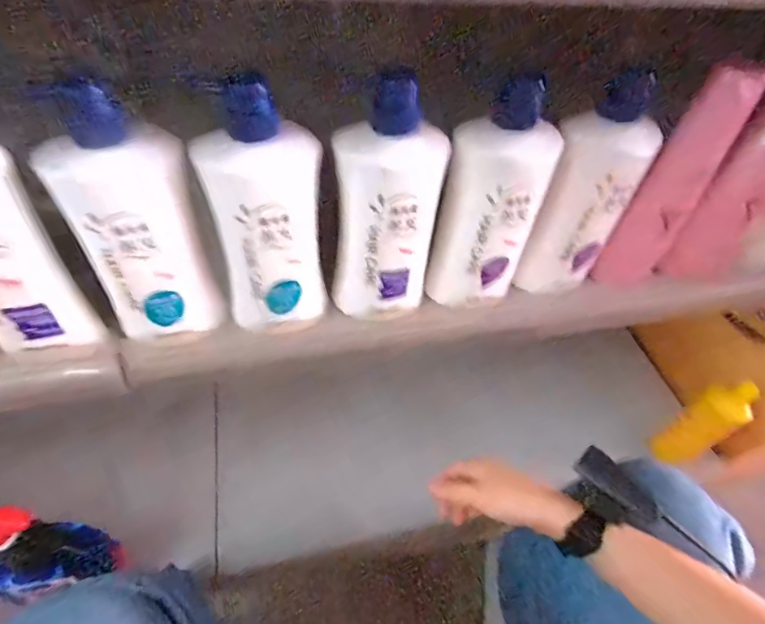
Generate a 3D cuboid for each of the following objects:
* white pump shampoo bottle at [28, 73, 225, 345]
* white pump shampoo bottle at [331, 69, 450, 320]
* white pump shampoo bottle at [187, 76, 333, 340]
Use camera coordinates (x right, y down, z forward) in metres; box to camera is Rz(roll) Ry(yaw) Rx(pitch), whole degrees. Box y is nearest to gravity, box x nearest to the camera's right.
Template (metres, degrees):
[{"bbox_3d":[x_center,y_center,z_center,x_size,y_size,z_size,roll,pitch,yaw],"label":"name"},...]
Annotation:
[{"bbox_3d":[-0.180,-0.060,0.337,0.081,0.194,0.046,-8,51,-12],"label":"white pump shampoo bottle"},{"bbox_3d":[0.003,-0.079,0.378,0.082,0.205,0.048,8,50,1],"label":"white pump shampoo bottle"},{"bbox_3d":[-0.091,-0.071,0.365,0.082,0.192,0.066,-11,52,-15],"label":"white pump shampoo bottle"}]

